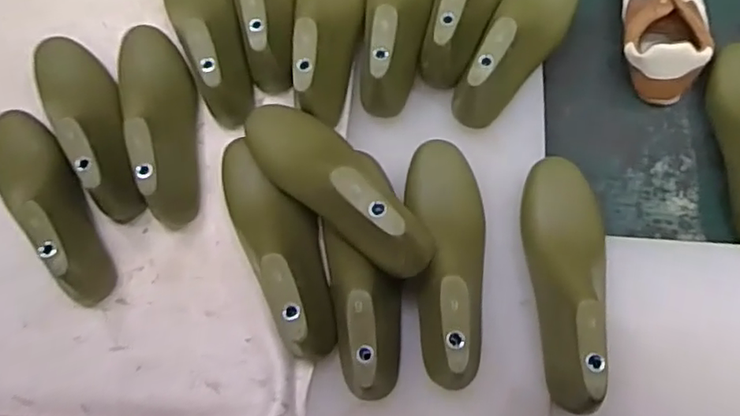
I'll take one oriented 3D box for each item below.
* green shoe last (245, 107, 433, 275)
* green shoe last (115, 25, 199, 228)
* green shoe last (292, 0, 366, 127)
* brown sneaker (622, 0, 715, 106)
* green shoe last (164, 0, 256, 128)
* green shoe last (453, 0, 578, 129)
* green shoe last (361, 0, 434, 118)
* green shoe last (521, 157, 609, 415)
[{"bbox_3d":[-0.038,-0.037,0.595,0.082,0.100,0.247,-38,55,-12],"label":"green shoe last"},{"bbox_3d":[-0.243,-0.114,0.678,0.081,0.087,0.260,-20,70,-4],"label":"green shoe last"},{"bbox_3d":[-0.050,-0.228,0.702,0.084,0.075,0.263,-3,69,2],"label":"green shoe last"},{"bbox_3d":[0.377,-0.247,0.758,0.101,0.070,0.220,7,70,6],"label":"brown sneaker"},{"bbox_3d":[-0.199,-0.229,0.723,0.081,0.089,0.253,-24,70,-6],"label":"green shoe last"},{"bbox_3d":[0.177,-0.213,0.696,0.092,0.081,0.253,27,73,13],"label":"green shoe last"},{"bbox_3d":[0.034,-0.237,0.704,0.082,0.086,0.251,2,70,4],"label":"green shoe last"},{"bbox_3d":[0.202,0.060,0.579,0.077,0.075,0.256,-1,69,3],"label":"green shoe last"}]

